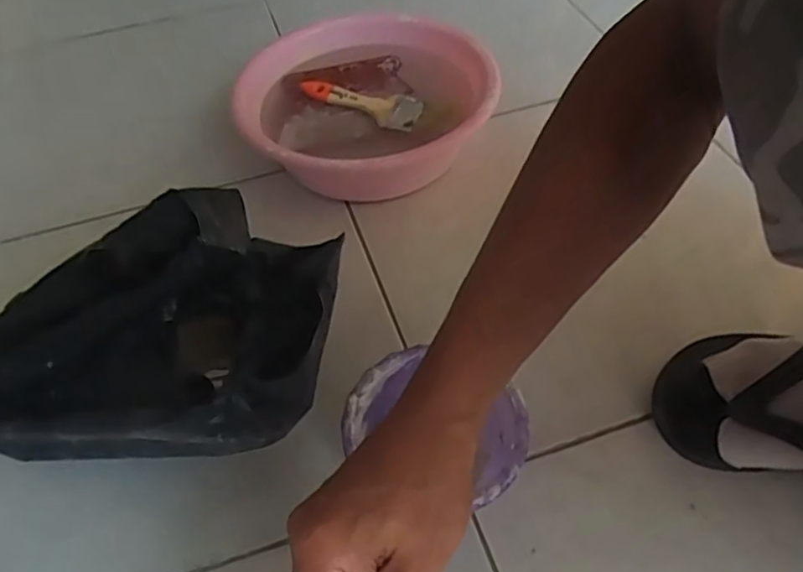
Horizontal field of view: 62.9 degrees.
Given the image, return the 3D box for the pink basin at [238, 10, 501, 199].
[{"bbox_3d":[-0.034,-0.191,0.734,0.262,0.093,0.271,-18,52,-11],"label":"pink basin"}]

